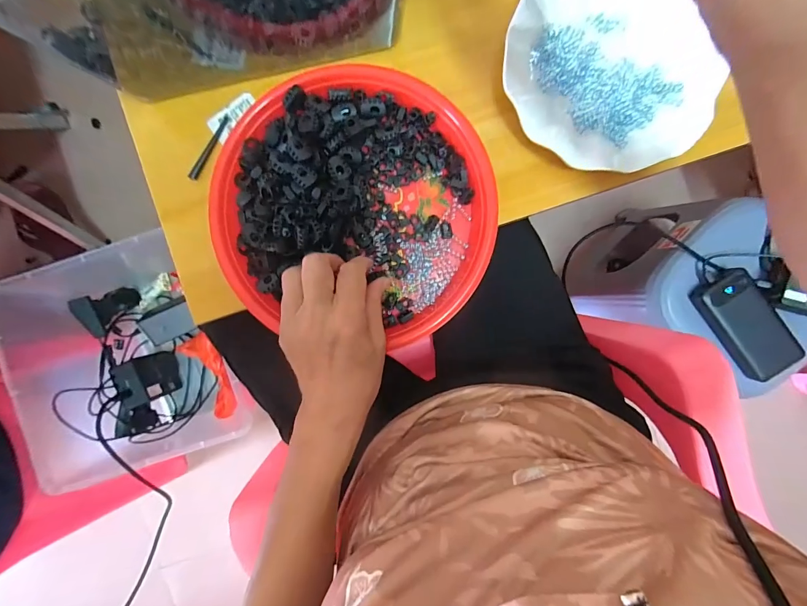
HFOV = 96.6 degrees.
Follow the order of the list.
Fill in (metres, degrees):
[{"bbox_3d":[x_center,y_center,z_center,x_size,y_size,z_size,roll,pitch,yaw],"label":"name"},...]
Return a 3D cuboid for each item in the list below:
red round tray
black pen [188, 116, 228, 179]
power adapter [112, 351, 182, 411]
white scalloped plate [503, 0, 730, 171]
[{"bbox_3d":[-0.041,-0.089,0.312,0.236,0.035,0.219,0,92,0],"label":"red round tray"},{"bbox_3d":[-0.179,-0.143,0.330,0.008,0.008,0.066,27,91,-1],"label":"black pen"},{"bbox_3d":[-0.414,0.124,0.589,0.055,0.077,0.074,-15,91,1],"label":"power adapter"},{"bbox_3d":[0.182,-0.208,0.315,0.183,0.019,0.181,0,92,0],"label":"white scalloped plate"}]

